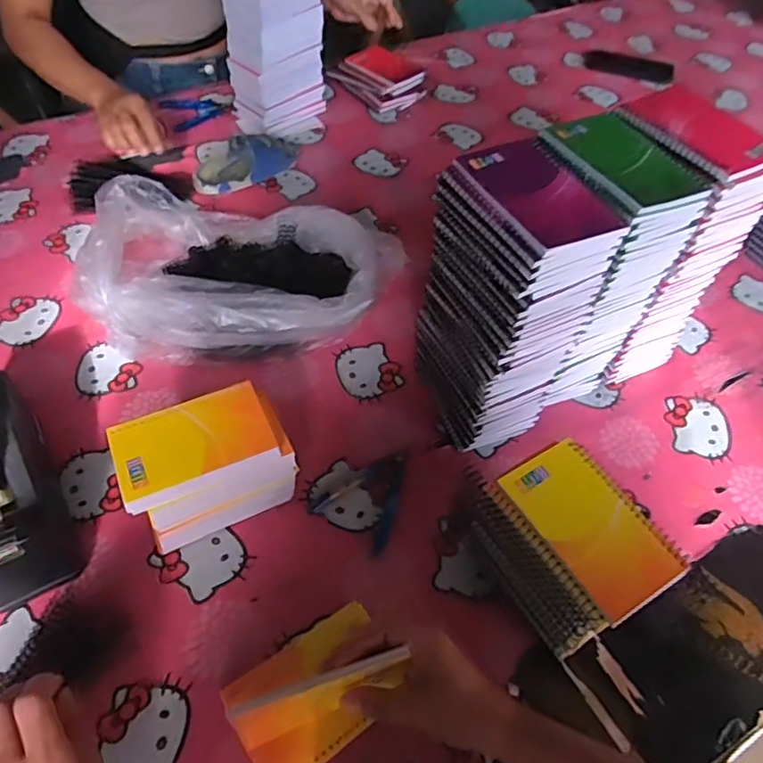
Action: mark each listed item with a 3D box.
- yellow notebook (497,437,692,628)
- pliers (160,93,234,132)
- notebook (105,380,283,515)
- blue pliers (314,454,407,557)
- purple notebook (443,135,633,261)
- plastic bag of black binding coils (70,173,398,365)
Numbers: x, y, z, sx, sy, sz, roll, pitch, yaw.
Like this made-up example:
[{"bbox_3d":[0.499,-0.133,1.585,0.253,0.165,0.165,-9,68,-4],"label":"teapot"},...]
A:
[{"bbox_3d":[0.160,0.107,0.459,0.079,0.013,0.129,-25,57,-21],"label":"yellow notebook"},{"bbox_3d":[-0.318,-0.480,1.061,0.117,0.015,0.076,-28,58,-23],"label":"pliers"},{"bbox_3d":[-0.162,0.053,0.523,0.128,0.020,0.079,-20,56,-18],"label":"notebook"},{"bbox_3d":[-0.009,0.111,0.609,0.075,0.016,0.101,27,55,17],"label":"blue pliers"},{"bbox_3d":[0.122,-0.150,0.476,0.095,0.017,0.128,-21,56,-18],"label":"purple notebook"},{"bbox_3d":[-0.179,-0.137,0.739,0.355,0.109,0.259,13,52,8],"label":"plastic bag of black binding coils"}]

